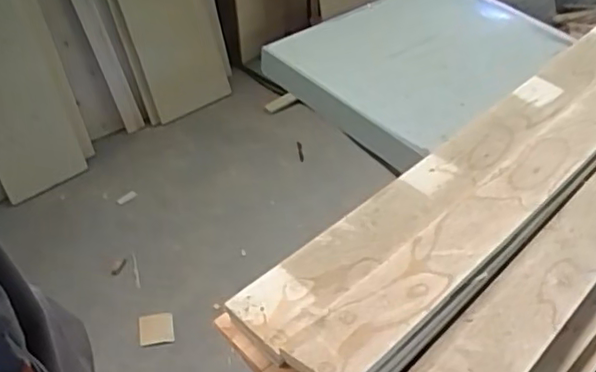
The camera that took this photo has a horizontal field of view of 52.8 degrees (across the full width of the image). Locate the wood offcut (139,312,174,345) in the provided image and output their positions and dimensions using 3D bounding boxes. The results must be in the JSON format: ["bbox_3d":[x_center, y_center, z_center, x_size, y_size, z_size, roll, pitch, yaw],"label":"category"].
[{"bbox_3d":[-0.381,0.386,1.616,0.088,0.013,0.094,-6,44,-12],"label":"wood offcut"}]

